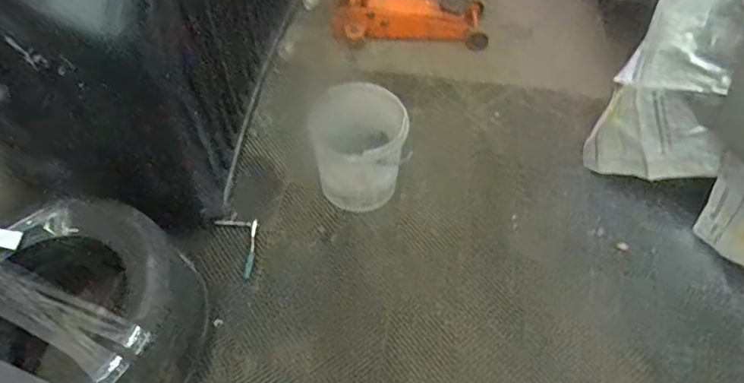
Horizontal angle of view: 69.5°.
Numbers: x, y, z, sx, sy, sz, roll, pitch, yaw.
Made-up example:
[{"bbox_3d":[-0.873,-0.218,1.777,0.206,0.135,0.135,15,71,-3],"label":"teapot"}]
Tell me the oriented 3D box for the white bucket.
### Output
[{"bbox_3d":[-0.034,-0.116,1.632,0.269,0.320,0.256,1,54,-1],"label":"white bucket"}]

